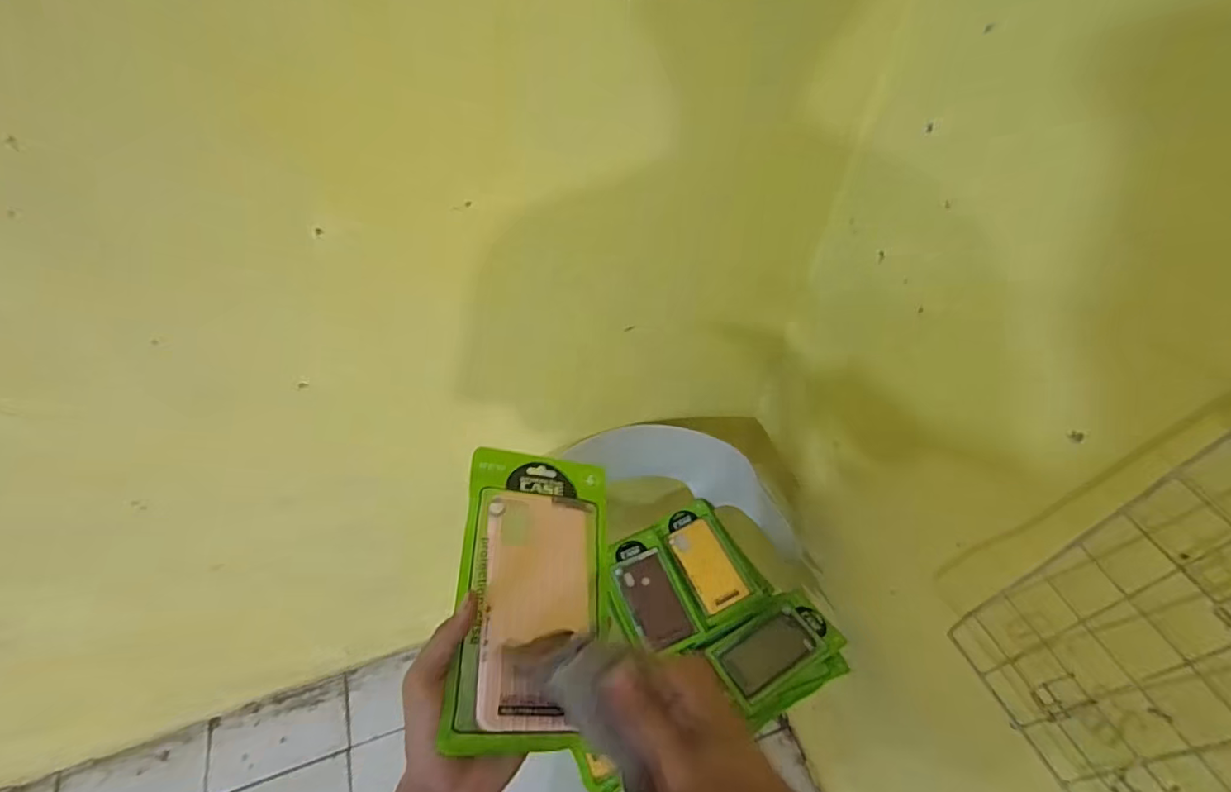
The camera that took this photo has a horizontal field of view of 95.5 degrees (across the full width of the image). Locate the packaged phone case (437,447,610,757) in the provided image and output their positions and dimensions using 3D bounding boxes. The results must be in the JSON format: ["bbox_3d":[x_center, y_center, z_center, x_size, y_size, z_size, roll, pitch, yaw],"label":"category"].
[{"bbox_3d":[-0.058,0.136,0.415,0.111,0.013,0.210,10,52,-19],"label":"packaged phone case"}]

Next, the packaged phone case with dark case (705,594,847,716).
[{"bbox_3d":[0.267,0.416,0.925,0.209,0.034,0.111,-24,55,-18],"label":"packaged phone case with dark case"}]

